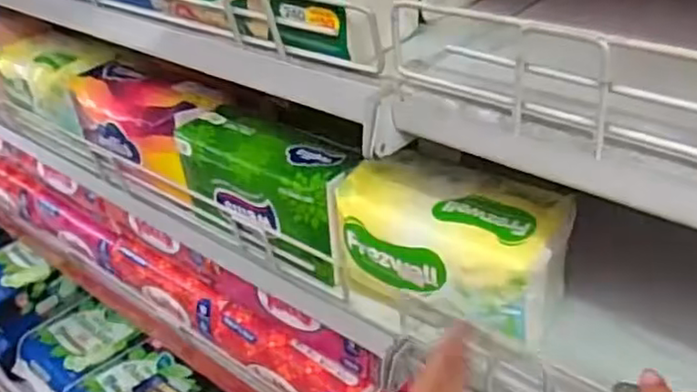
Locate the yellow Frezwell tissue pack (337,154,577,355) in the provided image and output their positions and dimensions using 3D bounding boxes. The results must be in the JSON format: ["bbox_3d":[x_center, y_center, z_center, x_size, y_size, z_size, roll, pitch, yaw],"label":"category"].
[{"bbox_3d":[0.071,0.036,0.478,0.151,0.085,0.085,19,41,32],"label":"yellow Frezwell tissue pack"}]

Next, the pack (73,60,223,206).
[{"bbox_3d":[-0.195,-0.070,0.667,0.193,0.075,0.078,20,42,33],"label":"pack"}]

